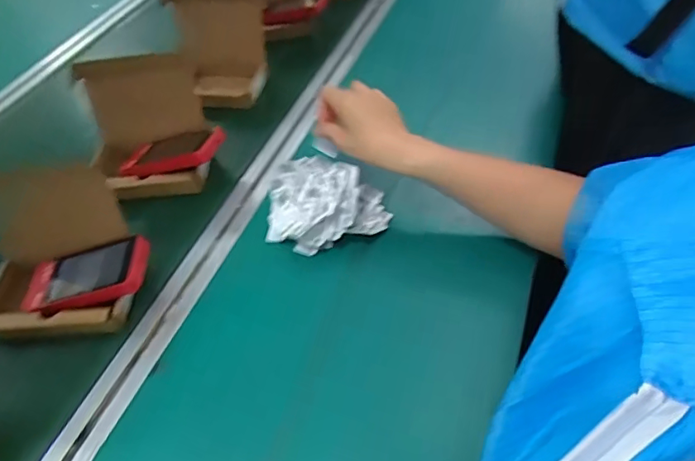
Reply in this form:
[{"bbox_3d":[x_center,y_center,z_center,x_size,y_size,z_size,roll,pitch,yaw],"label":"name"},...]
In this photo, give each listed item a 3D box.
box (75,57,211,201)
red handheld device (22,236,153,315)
[{"bbox_3d":[-0.253,-0.120,0.631,0.134,0.111,0.135,-10,51,-5],"label":"box"},{"bbox_3d":[-0.260,0.049,0.516,0.129,0.025,0.065,-15,59,9],"label":"red handheld device"}]

